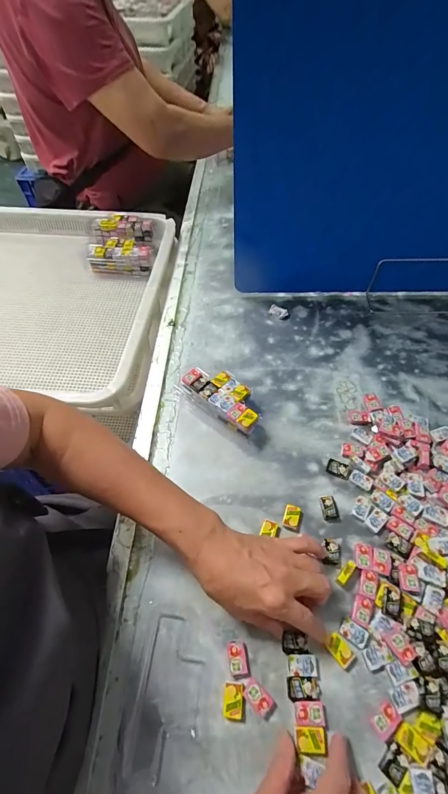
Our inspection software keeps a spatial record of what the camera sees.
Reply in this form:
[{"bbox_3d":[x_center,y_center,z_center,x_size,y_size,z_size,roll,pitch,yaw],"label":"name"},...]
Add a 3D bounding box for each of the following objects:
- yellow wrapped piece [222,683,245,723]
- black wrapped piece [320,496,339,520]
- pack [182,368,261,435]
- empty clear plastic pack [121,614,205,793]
[{"bbox_3d":[0.010,0.283,0.322,0.020,0.007,0.028,4,57,4],"label":"yellow wrapped piece"},{"bbox_3d":[0.126,0.131,0.414,0.020,0.009,0.026,-9,57,-4],"label":"black wrapped piece"},{"bbox_3d":[0.002,0.003,0.484,0.116,0.042,0.054,37,65,22],"label":"pack"},{"bbox_3d":[-0.054,0.282,0.326,0.060,0.009,0.123,11,58,8],"label":"empty clear plastic pack"}]

